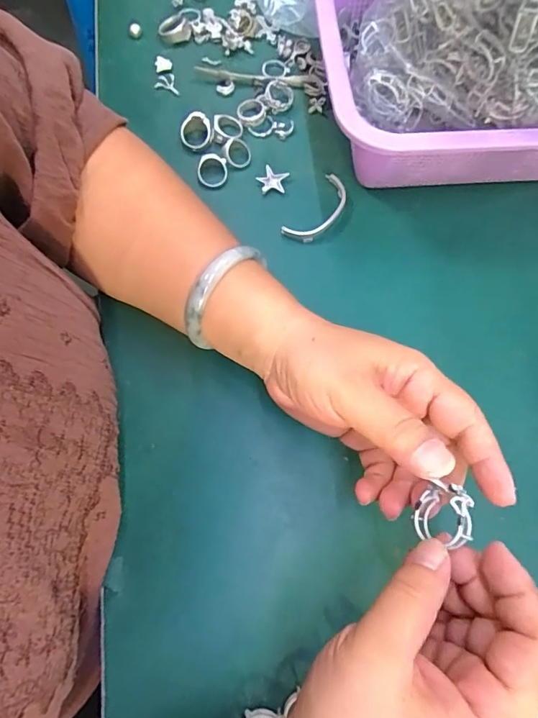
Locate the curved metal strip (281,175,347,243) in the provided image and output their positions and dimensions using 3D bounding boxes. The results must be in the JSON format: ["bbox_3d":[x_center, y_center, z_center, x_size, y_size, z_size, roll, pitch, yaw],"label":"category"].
[{"bbox_3d":[0.038,-0.113,0.345,0.026,0.007,0.063,35,76,9],"label":"curved metal strip"}]

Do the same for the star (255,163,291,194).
[{"bbox_3d":[0.002,-0.139,0.353,0.022,0.005,0.020,11,74,3],"label":"star"}]

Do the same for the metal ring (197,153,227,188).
[{"bbox_3d":[-0.044,-0.146,0.352,0.023,0.004,0.025,0,92,-2],"label":"metal ring"}]

